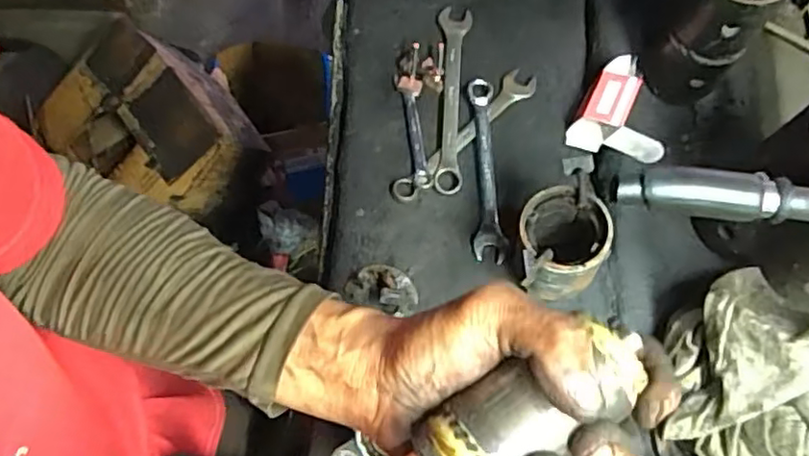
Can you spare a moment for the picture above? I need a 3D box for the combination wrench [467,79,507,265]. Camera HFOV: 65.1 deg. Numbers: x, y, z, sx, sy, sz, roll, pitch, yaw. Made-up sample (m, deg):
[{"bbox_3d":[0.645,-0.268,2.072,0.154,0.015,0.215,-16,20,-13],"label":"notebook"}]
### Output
[{"bbox_3d":[0.085,-0.064,0.656,0.034,0.010,0.201,1,70,-1],"label":"combination wrench"}]

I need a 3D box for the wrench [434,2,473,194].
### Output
[{"bbox_3d":[0.052,-0.142,0.683,0.034,0.007,0.224,3,70,-1],"label":"wrench"}]

